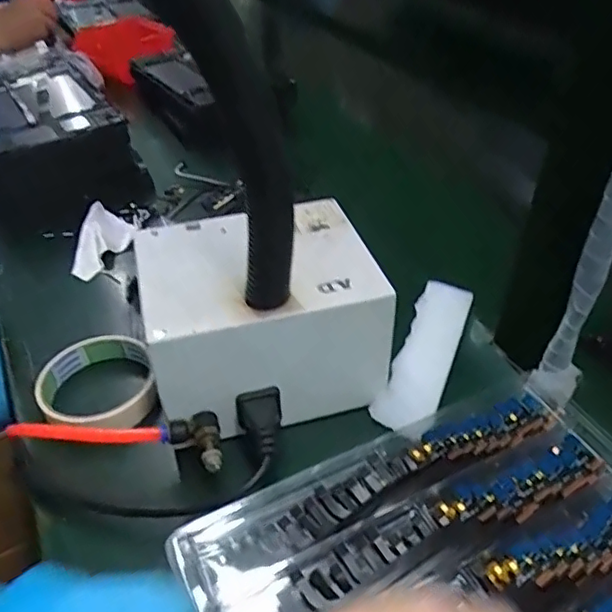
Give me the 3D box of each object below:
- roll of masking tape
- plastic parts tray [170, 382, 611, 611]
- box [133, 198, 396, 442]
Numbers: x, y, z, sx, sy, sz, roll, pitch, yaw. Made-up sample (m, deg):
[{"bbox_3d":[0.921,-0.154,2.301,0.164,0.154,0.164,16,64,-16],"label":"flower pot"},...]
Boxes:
[{"bbox_3d":[-0.154,0.057,0.433,0.080,0.022,0.094,-13,43,-16],"label":"roll of masking tape"},{"bbox_3d":[0.094,0.152,0.296,0.269,0.019,0.218,-17,41,-20],"label":"plastic parts tray"},{"bbox_3d":[-0.034,0.009,0.423,0.154,0.108,0.128,-10,42,-12],"label":"box"}]

